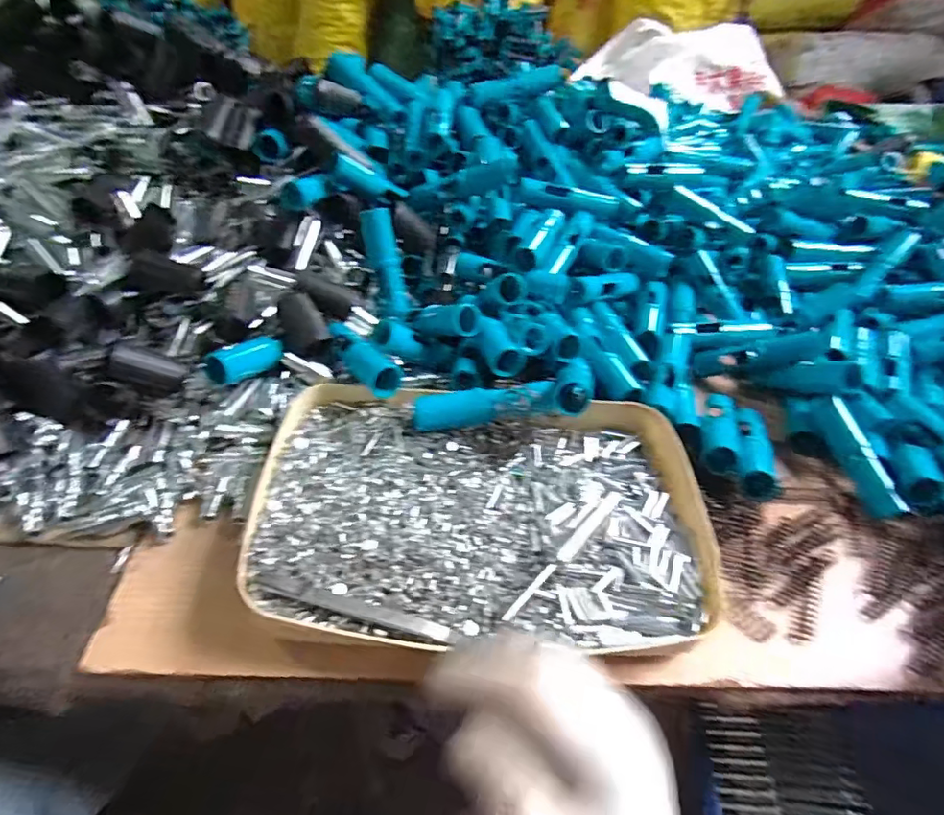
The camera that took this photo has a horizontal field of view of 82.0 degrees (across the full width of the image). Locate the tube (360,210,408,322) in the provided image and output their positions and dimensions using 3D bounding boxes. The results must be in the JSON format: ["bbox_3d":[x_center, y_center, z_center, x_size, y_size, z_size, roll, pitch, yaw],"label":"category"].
[{"bbox_3d":[-0.093,-0.155,0.591,0.032,0.115,0.027,-18,21,-24],"label":"tube"}]

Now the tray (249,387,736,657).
[{"bbox_3d":[0.012,0.070,0.431,0.331,0.037,0.236,2,44,-5],"label":"tray"}]

